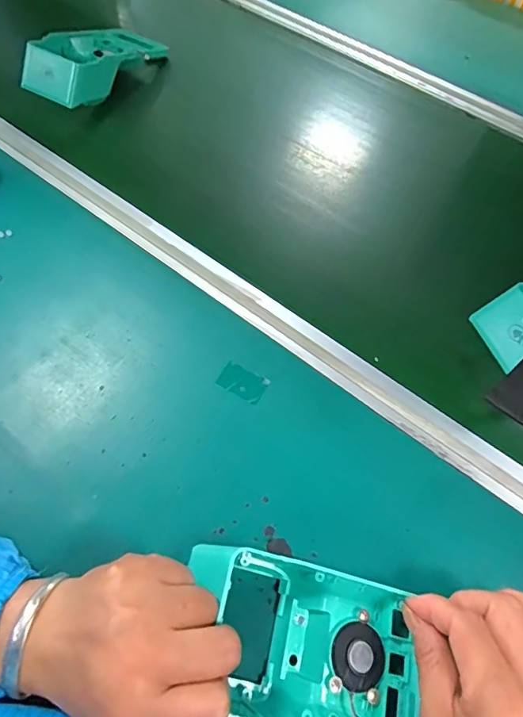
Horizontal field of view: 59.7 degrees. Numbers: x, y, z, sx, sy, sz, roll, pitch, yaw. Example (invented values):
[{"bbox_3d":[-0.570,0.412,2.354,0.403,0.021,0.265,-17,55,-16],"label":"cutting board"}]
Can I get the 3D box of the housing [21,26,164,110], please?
[{"bbox_3d":[-0.209,-0.375,0.561,0.103,0.044,0.193,27,62,12],"label":"housing"}]

